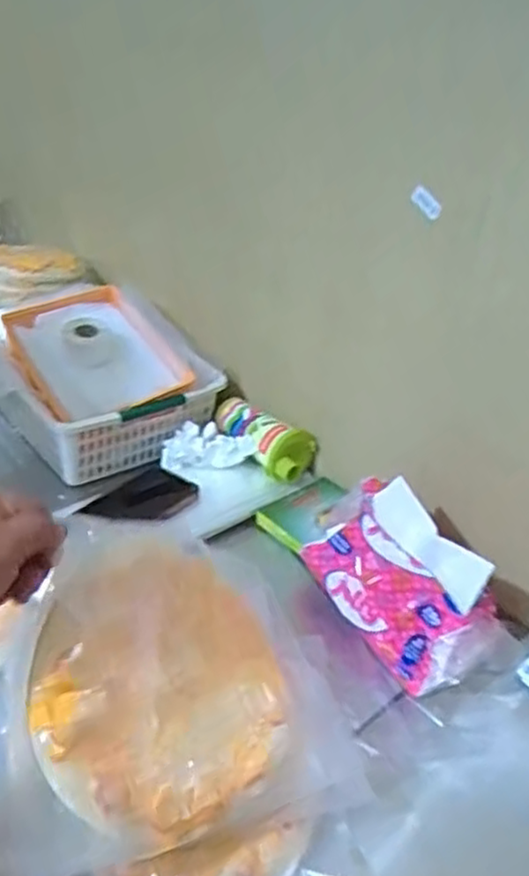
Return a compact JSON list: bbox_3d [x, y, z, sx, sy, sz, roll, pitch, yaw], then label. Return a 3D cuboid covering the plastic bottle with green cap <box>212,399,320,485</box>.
[{"bbox_3d":[-0.003,-0.001,0.883,0.141,0.062,0.063,30,41,34],"label":"plastic bottle with green cap"}]

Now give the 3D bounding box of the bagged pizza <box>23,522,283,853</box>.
[{"bbox_3d":[-0.062,0.158,0.491,0.200,0.029,0.208,5,64,-44],"label":"bagged pizza"}]

